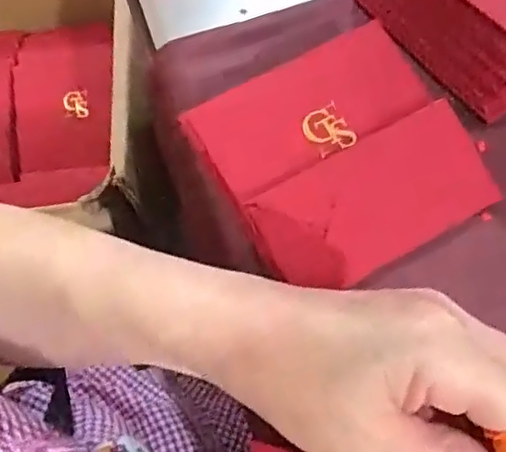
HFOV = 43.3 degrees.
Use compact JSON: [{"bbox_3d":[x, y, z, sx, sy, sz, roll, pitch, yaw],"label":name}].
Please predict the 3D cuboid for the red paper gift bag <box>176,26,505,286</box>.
[{"bbox_3d":[0.053,-0.044,0.385,0.142,0.018,0.142,-26,72,-9],"label":"red paper gift bag"}]

